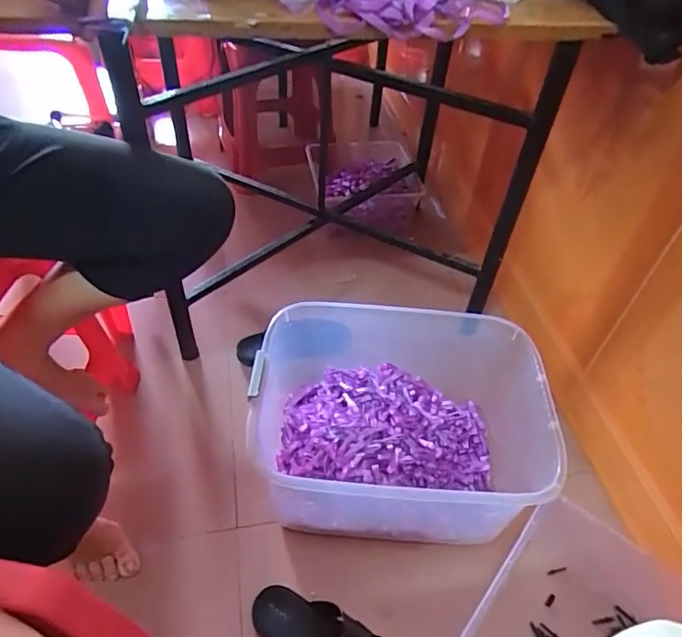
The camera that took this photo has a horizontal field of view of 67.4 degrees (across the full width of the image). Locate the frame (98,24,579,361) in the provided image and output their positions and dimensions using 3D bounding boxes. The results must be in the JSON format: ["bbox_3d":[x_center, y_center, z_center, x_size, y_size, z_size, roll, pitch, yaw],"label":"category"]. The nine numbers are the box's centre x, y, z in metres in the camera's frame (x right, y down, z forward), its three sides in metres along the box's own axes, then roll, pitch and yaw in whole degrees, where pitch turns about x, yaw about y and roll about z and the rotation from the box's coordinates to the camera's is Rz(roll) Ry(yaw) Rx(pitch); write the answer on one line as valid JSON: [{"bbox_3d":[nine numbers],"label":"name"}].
[{"bbox_3d":[-0.030,-0.323,1.092,0.713,0.597,0.479,-7,48,-10],"label":"frame"}]

